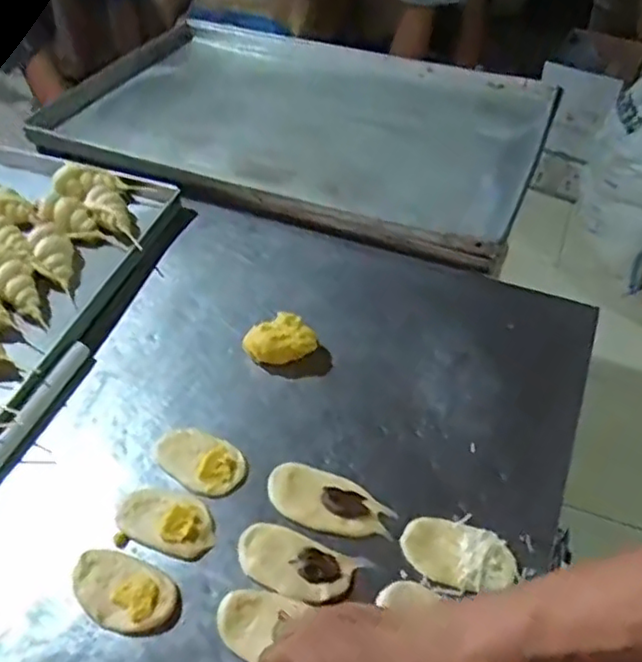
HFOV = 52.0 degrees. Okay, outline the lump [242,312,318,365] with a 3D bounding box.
[{"bbox_3d":[-0.046,0.010,0.709,0.077,0.037,0.053,-10,49,-7],"label":"lump"}]

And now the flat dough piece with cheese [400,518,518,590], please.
[{"bbox_3d":[0.117,0.190,0.562,0.095,0.015,0.051,14,51,14],"label":"flat dough piece with cheese"}]

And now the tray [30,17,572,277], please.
[{"bbox_3d":[-0.040,-0.348,1.011,0.735,0.047,0.476,17,52,16],"label":"tray"}]

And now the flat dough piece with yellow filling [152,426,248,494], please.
[{"bbox_3d":[-0.115,0.122,0.628,0.086,0.020,0.051,22,53,20],"label":"flat dough piece with yellow filling"}]

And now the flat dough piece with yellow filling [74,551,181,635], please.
[{"bbox_3d":[-0.166,0.215,0.547,0.093,0.014,0.054,21,53,19],"label":"flat dough piece with yellow filling"}]

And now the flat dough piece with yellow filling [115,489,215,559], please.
[{"bbox_3d":[-0.140,0.167,0.587,0.093,0.011,0.050,15,51,14],"label":"flat dough piece with yellow filling"}]

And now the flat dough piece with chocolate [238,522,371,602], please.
[{"bbox_3d":[-0.022,0.195,0.557,0.107,0.015,0.050,15,51,15],"label":"flat dough piece with chocolate"}]

